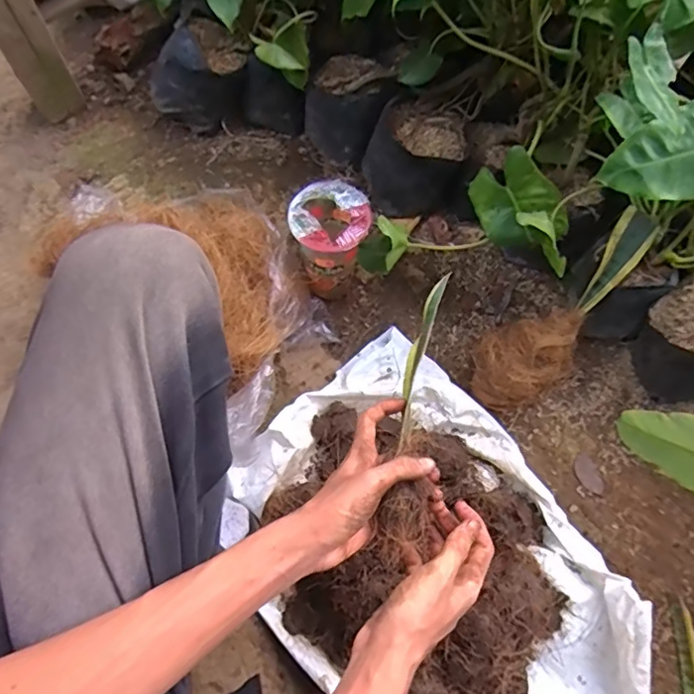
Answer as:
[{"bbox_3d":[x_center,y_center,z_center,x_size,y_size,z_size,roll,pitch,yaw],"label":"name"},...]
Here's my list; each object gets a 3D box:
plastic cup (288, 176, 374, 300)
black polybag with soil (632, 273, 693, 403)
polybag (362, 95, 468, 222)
[{"bbox_3d":[-0.017,-0.120,0.686,0.085,0.162,0.085,-1,70,2],"label":"plastic cup"},{"bbox_3d":[0.403,0.000,0.656,0.110,0.120,0.117,-30,71,-10],"label":"black polybag with soil"},{"bbox_3d":[0.090,-0.257,0.755,0.116,0.116,0.115,-21,71,-5],"label":"polybag"}]

